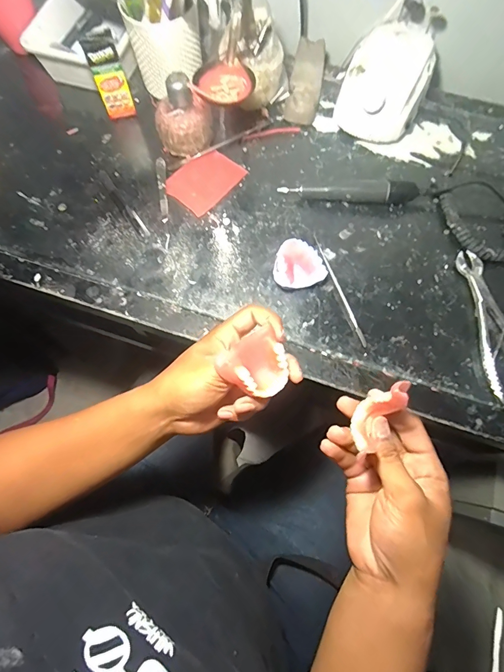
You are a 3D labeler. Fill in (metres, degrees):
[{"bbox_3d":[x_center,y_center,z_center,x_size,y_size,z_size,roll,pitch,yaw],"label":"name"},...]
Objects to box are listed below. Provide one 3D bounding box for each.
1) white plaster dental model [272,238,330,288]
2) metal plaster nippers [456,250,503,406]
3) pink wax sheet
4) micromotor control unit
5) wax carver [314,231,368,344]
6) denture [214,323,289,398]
[{"bbox_3d":[0.055,-0.087,0.454,0.061,0.028,0.056,-14,74,-4],"label":"white plaster dental model"},{"bbox_3d":[0.287,-0.012,0.439,0.058,0.014,0.197,-10,73,-3],"label":"metal plaster nippers"},{"bbox_3d":[-0.065,-0.216,0.508,0.074,0.004,0.097,38,75,9],"label":"pink wax sheet"},{"bbox_3d":[0.185,-0.348,0.509,0.117,0.079,0.137,24,75,7],"label":"micromotor control unit"},{"bbox_3d":[0.107,-0.060,0.454,0.008,0.009,0.158,-20,74,-6],"label":"wax carver"},{"bbox_3d":[0.005,0.027,0.328,0.054,0.023,0.054,49,66,-11],"label":"denture"}]

